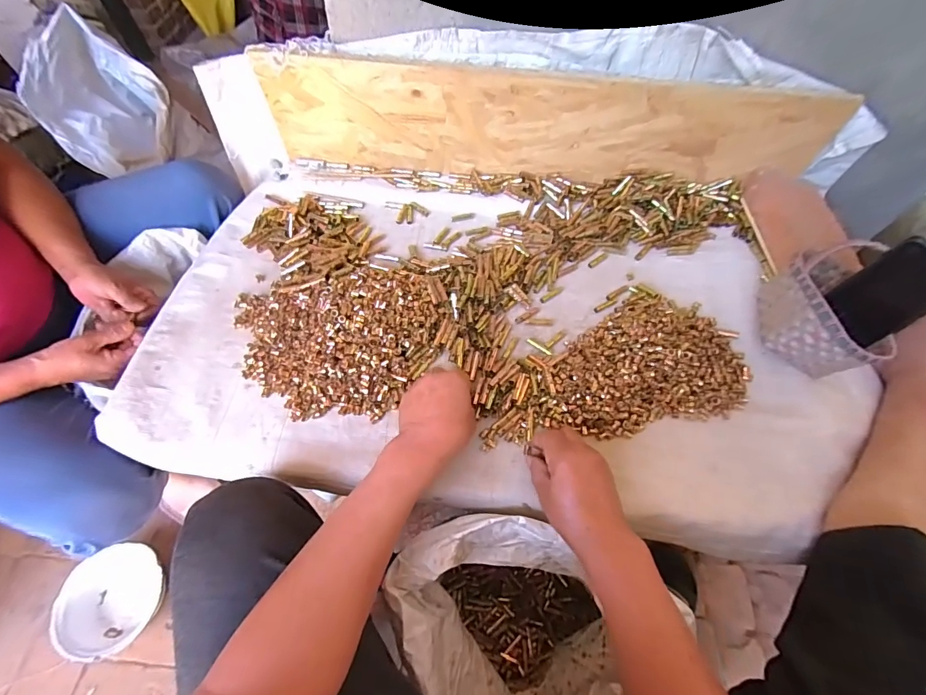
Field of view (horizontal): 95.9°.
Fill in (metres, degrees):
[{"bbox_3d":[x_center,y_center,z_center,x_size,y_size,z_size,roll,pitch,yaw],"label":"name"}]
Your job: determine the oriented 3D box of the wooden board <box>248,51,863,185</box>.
[{"bbox_3d":[0.117,-0.354,0.681,0.875,0.173,0.020,6,60,3],"label":"wooden board"}]

